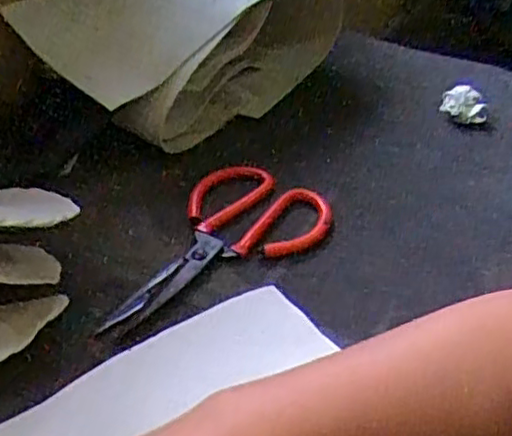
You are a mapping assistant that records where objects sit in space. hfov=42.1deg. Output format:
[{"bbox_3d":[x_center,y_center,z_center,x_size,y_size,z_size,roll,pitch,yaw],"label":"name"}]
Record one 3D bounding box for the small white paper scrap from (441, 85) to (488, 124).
[{"bbox_3d":[0.206,-0.111,0.655,0.044,0.020,0.047,23,40,19],"label":"small white paper scrap"}]

